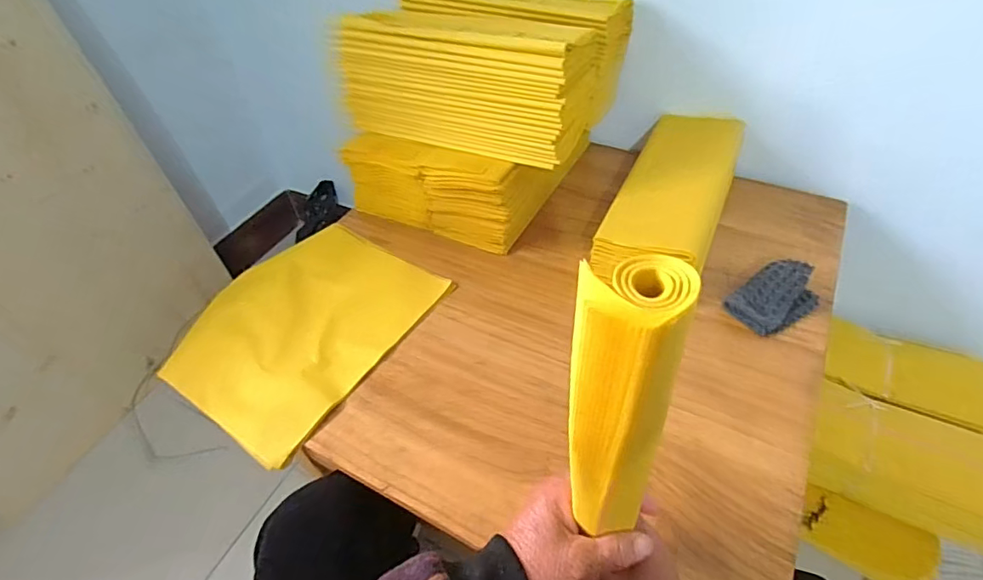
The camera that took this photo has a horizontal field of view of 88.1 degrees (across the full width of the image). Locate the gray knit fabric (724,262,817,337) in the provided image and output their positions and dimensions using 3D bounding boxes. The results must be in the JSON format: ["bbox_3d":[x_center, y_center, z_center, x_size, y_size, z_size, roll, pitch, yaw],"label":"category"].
[{"bbox_3d":[0.339,0.005,0.605,0.106,0.027,0.065,-27,52,-20],"label":"gray knit fabric"}]

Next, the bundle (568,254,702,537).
[{"bbox_3d":[0.067,0.071,0.268,0.050,0.188,0.039,-9,40,-5],"label":"bundle"}]

